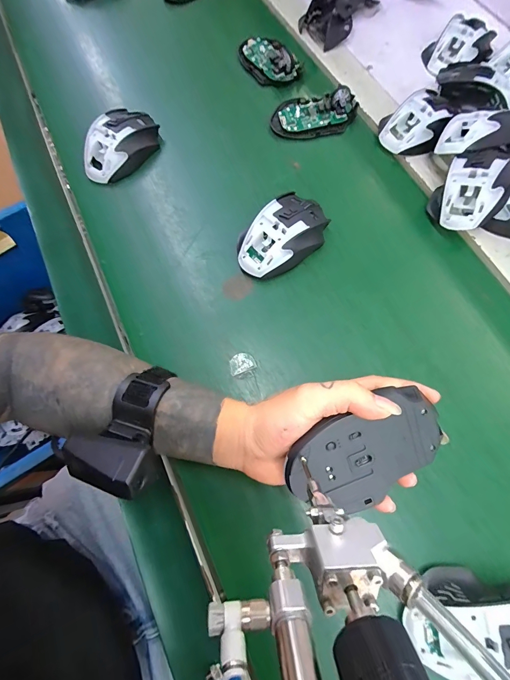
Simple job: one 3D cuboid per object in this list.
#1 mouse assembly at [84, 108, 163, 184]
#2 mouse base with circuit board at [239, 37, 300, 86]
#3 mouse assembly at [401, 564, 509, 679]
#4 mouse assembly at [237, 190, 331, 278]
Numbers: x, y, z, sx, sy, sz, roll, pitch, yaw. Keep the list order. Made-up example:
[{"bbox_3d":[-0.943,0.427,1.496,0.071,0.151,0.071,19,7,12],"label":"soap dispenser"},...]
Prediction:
[{"bbox_3d":[-0.175,-0.256,0.421,0.064,0.039,0.107,23,74,9],"label":"mouse assembly"},{"bbox_3d":[0.018,-0.416,0.475,0.054,0.020,0.097,-28,73,-7],"label":"mouse base with circuit board"},{"bbox_3d":[0.178,0.222,0.250,0.111,0.036,0.069,1,72,3],"label":"mouse assembly"},{"bbox_3d":[0.032,-0.119,0.367,0.112,0.039,0.067,-39,75,-10],"label":"mouse assembly"}]

